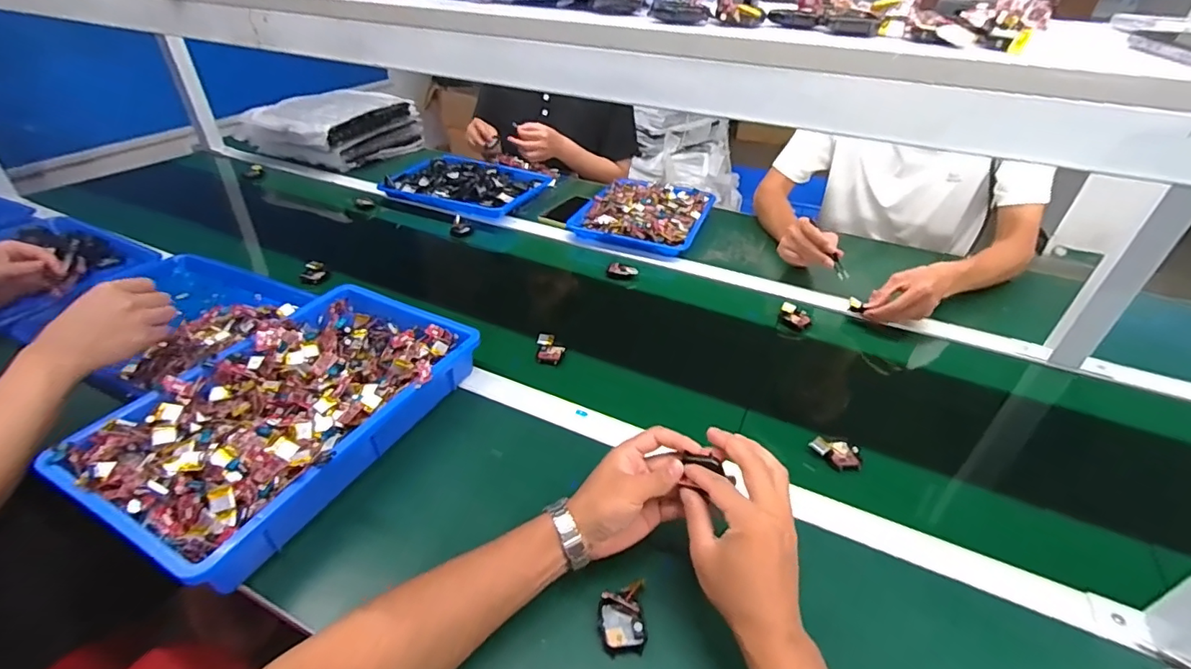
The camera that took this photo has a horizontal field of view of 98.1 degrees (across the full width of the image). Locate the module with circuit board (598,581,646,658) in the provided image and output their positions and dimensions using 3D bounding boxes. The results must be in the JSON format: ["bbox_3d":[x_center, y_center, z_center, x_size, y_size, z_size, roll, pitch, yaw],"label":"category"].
[{"bbox_3d":[0.024,0.240,0.441,0.039,0.023,0.052,-1,37,-4],"label":"module with circuit board"}]

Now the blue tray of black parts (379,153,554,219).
[{"bbox_3d":[-0.290,-0.355,1.203,0.314,0.040,0.253,18,40,20],"label":"blue tray of black parts"}]

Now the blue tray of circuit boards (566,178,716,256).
[{"bbox_3d":[0.113,-0.266,1.108,0.243,0.041,0.316,18,40,19],"label":"blue tray of circuit boards"}]

